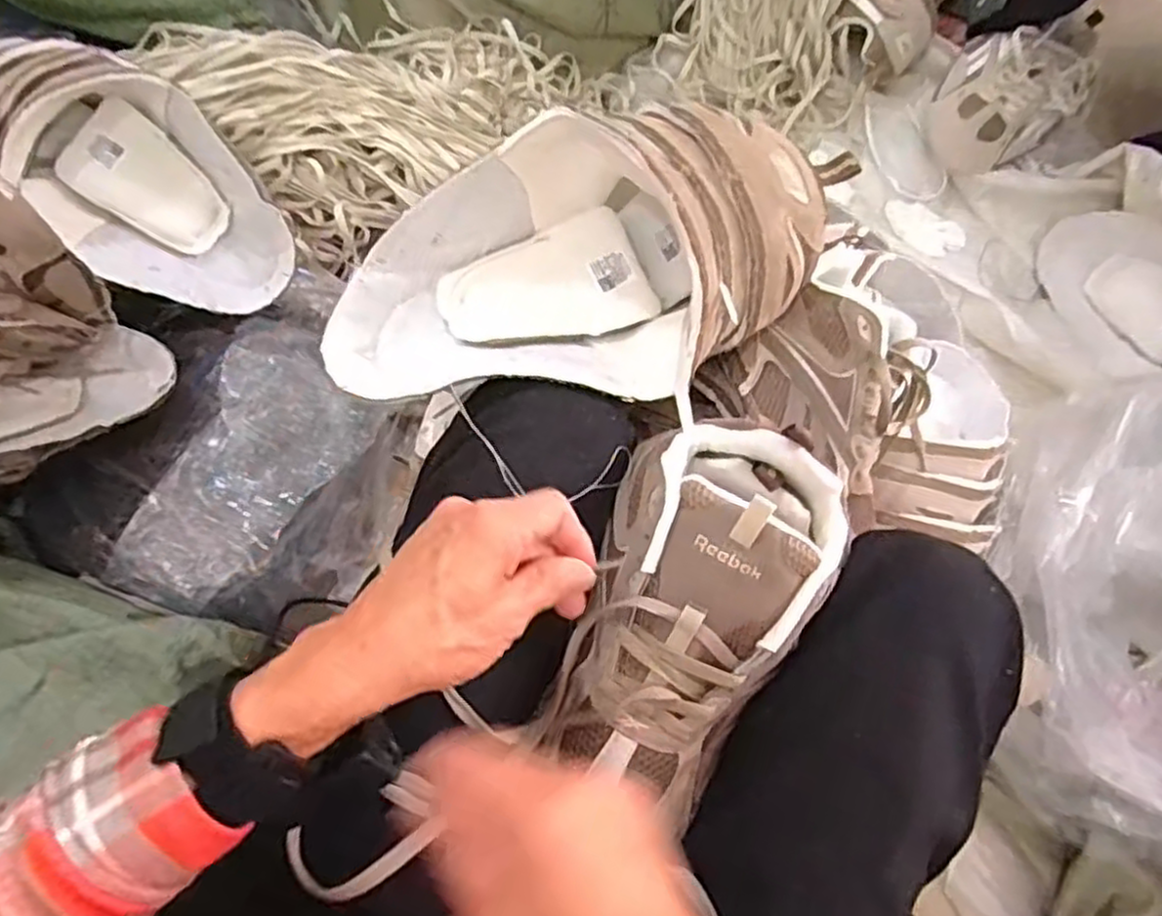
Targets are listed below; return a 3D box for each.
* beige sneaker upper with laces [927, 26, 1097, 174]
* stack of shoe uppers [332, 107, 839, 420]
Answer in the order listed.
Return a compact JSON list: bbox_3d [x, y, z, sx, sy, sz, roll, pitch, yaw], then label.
[{"bbox_3d":[0.517,-0.432,0.901,0.152,0.091,0.160,0,75,-1],"label":"beige sneaker upper with laces"},{"bbox_3d":[0.003,-0.101,0.430,0.299,0.097,0.172,-28,77,-8],"label":"stack of shoe uppers"}]

